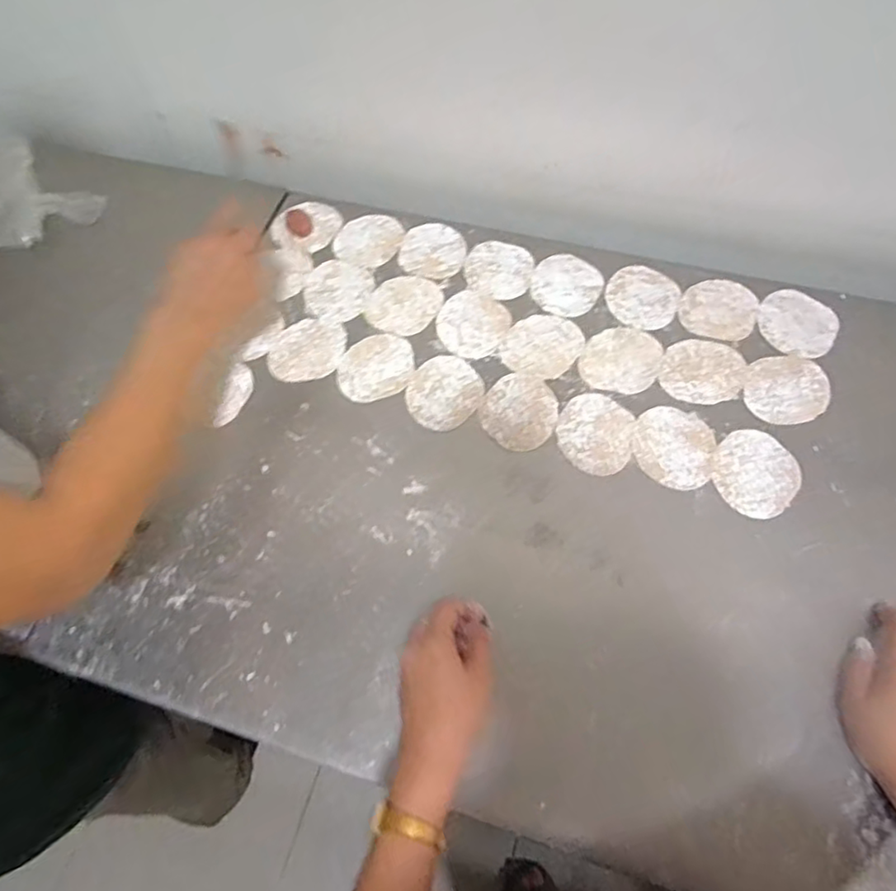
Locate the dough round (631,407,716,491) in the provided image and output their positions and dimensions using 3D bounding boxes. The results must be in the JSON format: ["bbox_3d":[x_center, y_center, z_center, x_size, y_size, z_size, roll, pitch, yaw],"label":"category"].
[{"bbox_3d":[0.224,0.001,0.624,0.077,0.005,0.085,17,66,11],"label":"dough round"}]

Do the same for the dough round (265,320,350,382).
[{"bbox_3d":[-0.158,-0.108,0.702,0.082,0.004,0.083,6,64,6],"label":"dough round"}]

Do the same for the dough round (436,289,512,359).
[{"bbox_3d":[0.027,-0.140,0.708,0.080,0.004,0.087,-1,64,3],"label":"dough round"}]

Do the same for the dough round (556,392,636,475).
[{"bbox_3d":[0.149,-0.014,0.636,0.074,0.007,0.089,11,65,8],"label":"dough round"}]

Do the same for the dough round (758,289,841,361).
[{"bbox_3d":[0.384,-0.134,0.684,0.080,0.005,0.090,7,65,7],"label":"dough round"}]

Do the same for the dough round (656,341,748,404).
[{"bbox_3d":[0.269,-0.079,0.665,0.084,0.005,0.076,14,66,10],"label":"dough round"}]

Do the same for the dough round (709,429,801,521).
[{"bbox_3d":[0.299,0.026,0.609,0.079,0.009,0.086,-1,64,3],"label":"dough round"}]

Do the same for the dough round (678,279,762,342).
[{"bbox_3d":[0.304,-0.155,0.701,0.081,0.005,0.087,-1,64,3],"label":"dough round"}]

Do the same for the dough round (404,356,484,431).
[{"bbox_3d":[-0.005,-0.057,0.671,0.079,0.004,0.087,22,67,13],"label":"dough round"}]

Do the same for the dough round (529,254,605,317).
[{"bbox_3d":[0.139,-0.189,0.733,0.082,0.005,0.084,-1,64,3],"label":"dough round"}]

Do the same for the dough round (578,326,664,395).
[{"bbox_3d":[0.187,-0.094,0.675,0.082,0.004,0.088,-1,64,3],"label":"dough round"}]

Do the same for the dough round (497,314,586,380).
[{"bbox_3d":[0.105,-0.112,0.689,0.081,0.004,0.086,-1,64,3],"label":"dough round"}]

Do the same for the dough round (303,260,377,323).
[{"bbox_3d":[-0.134,-0.187,0.748,0.087,0.004,0.084,-1,64,3],"label":"dough round"}]

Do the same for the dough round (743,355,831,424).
[{"bbox_3d":[0.352,-0.058,0.648,0.086,0.006,0.079,-1,64,3],"label":"dough round"}]

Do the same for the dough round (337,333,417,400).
[{"bbox_3d":[-0.079,-0.087,0.689,0.080,0.004,0.087,-1,64,3],"label":"dough round"}]

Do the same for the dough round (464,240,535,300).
[{"bbox_3d":[0.062,-0.212,0.749,0.081,0.005,0.081,-1,64,3],"label":"dough round"}]

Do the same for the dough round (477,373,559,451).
[{"bbox_3d":[0.076,-0.037,0.656,0.083,0.006,0.085,-1,64,3],"label":"dough round"}]

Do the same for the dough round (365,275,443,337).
[{"bbox_3d":[-0.050,-0.165,0.728,0.084,0.004,0.084,29,69,16],"label":"dough round"}]

